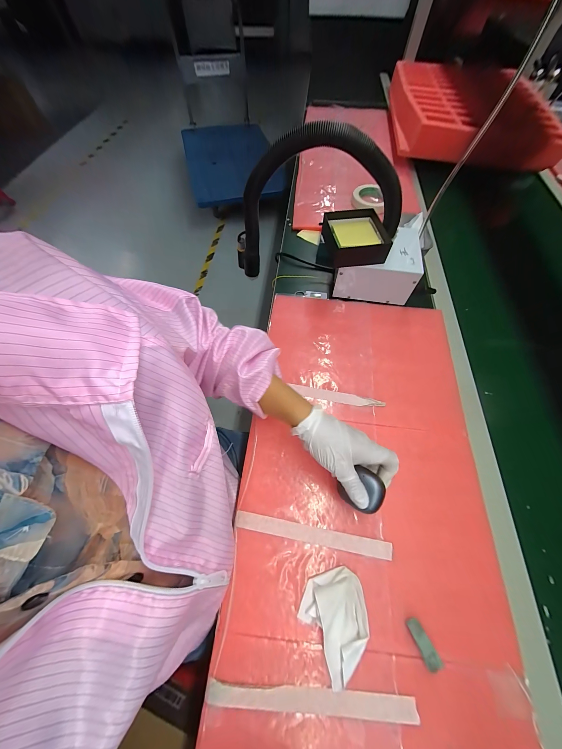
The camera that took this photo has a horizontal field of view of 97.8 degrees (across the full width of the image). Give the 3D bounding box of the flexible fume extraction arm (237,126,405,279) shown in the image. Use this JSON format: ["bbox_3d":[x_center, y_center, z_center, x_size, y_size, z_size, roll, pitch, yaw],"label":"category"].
[{"bbox_3d":[0.065,-0.310,0.464,0.308,0.265,0.144,22,64,11],"label":"flexible fume extraction arm"}]

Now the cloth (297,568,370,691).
[{"bbox_3d":[0.066,0.279,0.282,0.082,0.020,0.082,-37,68,-18],"label":"cloth"}]

